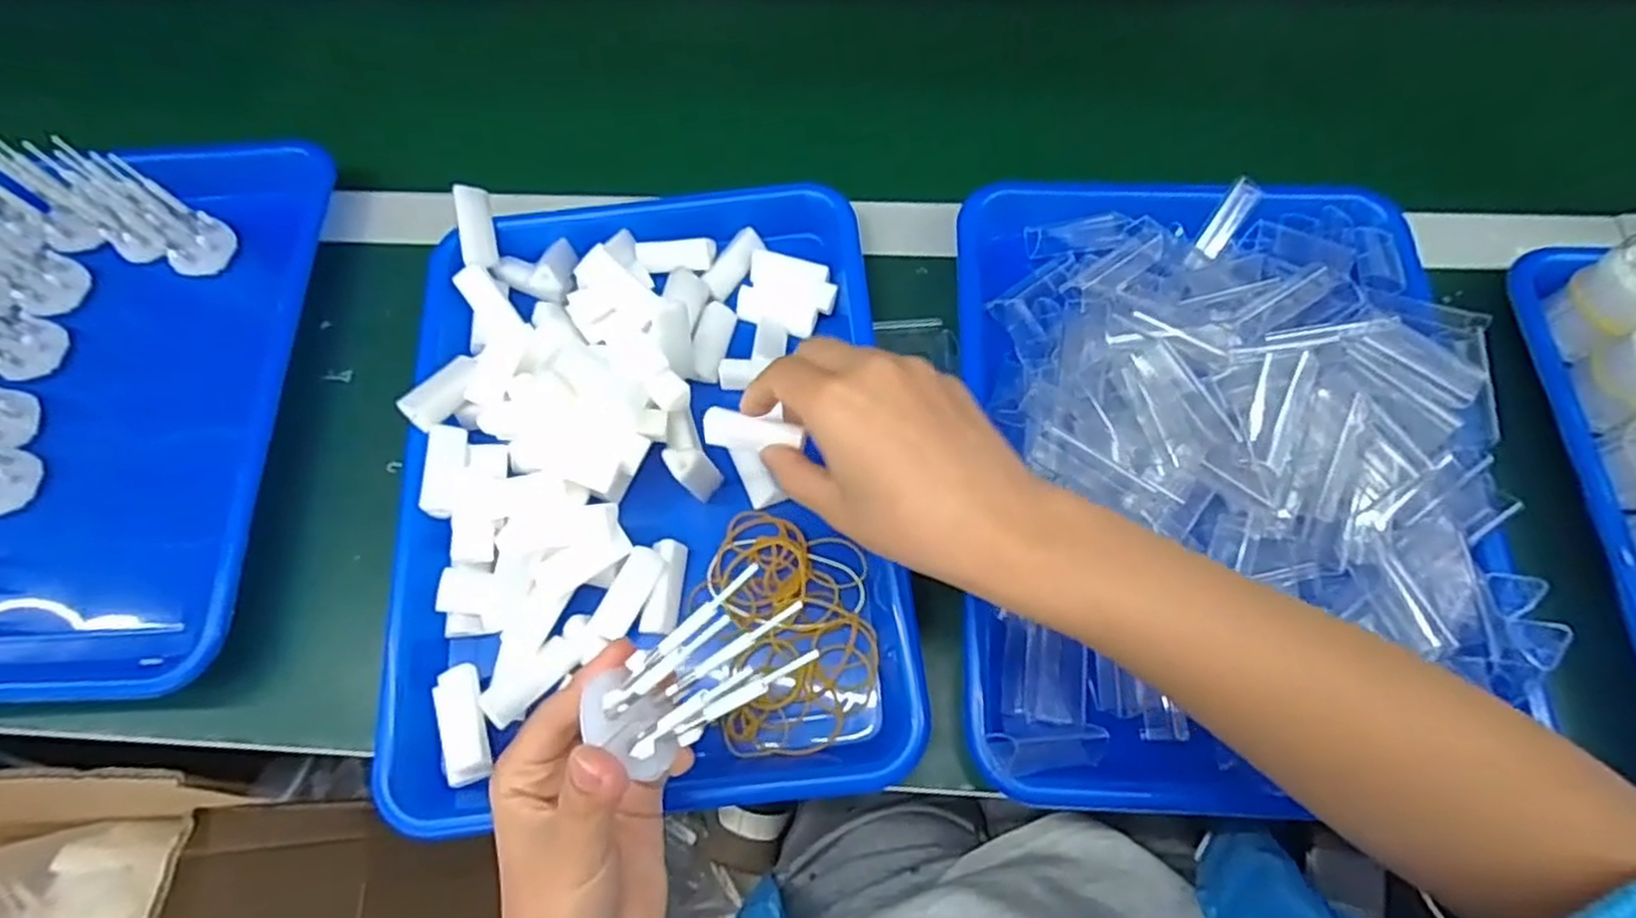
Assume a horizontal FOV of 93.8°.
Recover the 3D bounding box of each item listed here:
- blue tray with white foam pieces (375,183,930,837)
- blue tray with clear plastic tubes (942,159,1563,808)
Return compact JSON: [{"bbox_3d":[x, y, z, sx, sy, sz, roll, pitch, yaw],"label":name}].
[{"bbox_3d":[-0.088,0.000,0.399,0.246,0.057,0.337,-6,68,0],"label":"blue tray with white foam pieces"},{"bbox_3d":[0.196,-0.025,0.375,0.244,0.061,0.304,1,68,3],"label":"blue tray with clear plastic tubes"}]

